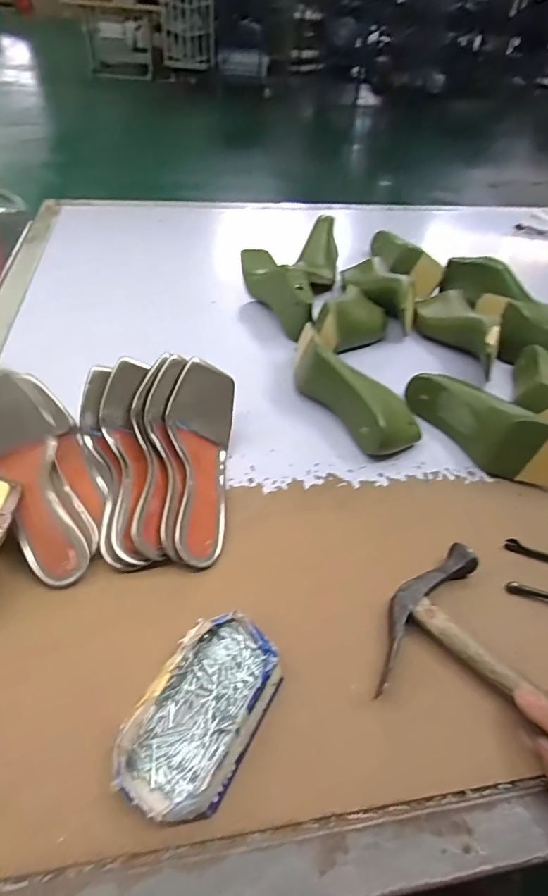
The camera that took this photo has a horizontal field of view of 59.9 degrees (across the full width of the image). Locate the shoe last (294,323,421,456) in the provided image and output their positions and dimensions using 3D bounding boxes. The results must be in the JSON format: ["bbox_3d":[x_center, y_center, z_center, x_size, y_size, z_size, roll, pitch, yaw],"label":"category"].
[{"bbox_3d":[0.095,-0.073,0.579,0.075,0.073,0.192,-24,51,-25],"label":"shoe last"}]

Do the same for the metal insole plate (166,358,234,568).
[{"bbox_3d":[-0.076,0.014,0.488,0.070,0.064,0.216,-1,60,-5],"label":"metal insole plate"}]

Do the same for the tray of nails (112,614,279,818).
[{"bbox_3d":[-0.048,0.184,0.340,0.076,0.028,0.134,22,48,18],"label":"tray of nails"}]

